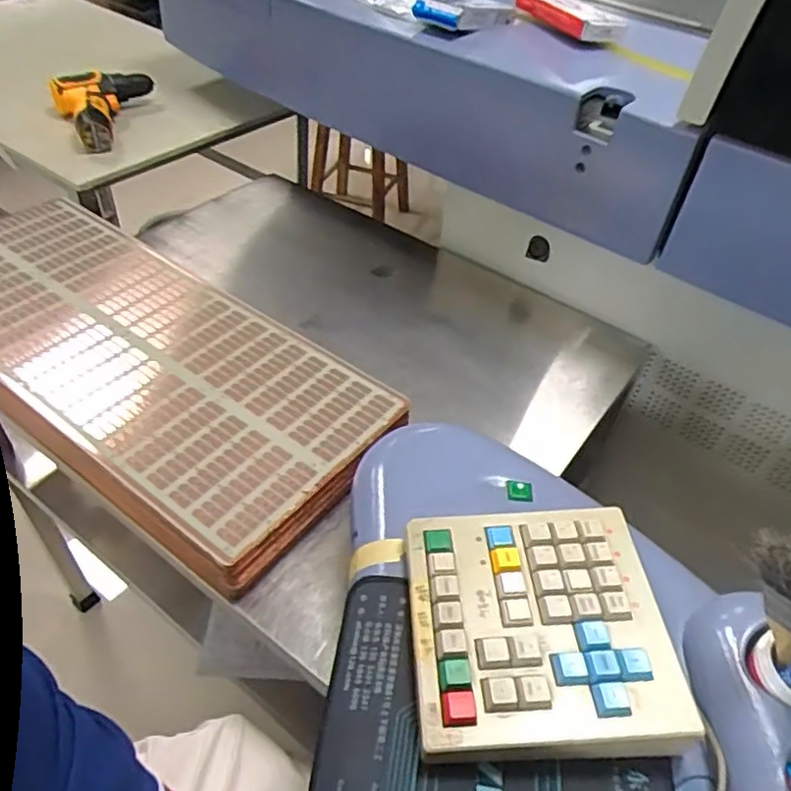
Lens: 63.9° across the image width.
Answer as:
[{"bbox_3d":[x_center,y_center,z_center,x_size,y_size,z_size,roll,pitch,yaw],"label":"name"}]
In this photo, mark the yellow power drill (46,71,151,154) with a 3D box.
[{"bbox_3d":[-0.448,-0.461,1.013,0.158,0.052,0.190,-21,51,-24],"label":"yellow power drill"}]

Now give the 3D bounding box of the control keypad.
[{"bbox_3d":[0.091,0.142,0.410,0.156,0.029,0.158,1,45,-5],"label":"control keypad"}]

